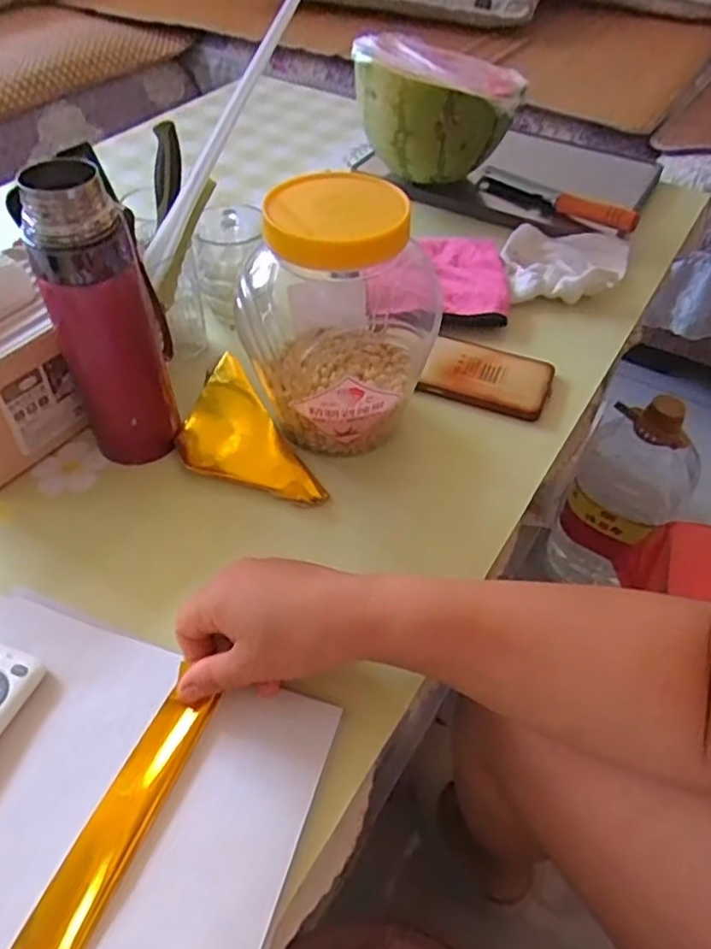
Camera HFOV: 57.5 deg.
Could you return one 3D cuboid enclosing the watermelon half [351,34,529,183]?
[{"bbox_3d":[0.089,-0.411,0.740,0.184,0.109,0.157,6,48,4],"label":"watermelon half"}]

